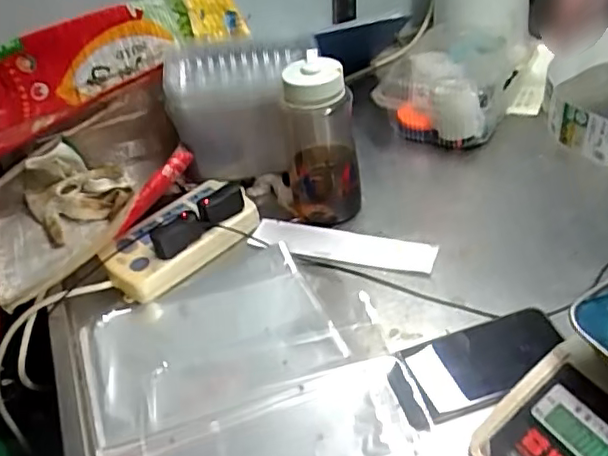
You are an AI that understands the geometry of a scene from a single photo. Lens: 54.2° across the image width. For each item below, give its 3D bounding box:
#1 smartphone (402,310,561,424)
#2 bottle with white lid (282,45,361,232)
[{"bbox_3d":[0.169,0.121,0.535,0.144,0.012,0.073,-15,41,-10],"label":"smartphone"},{"bbox_3d":[0.017,-0.102,0.685,0.086,0.181,0.096,-9,40,-2],"label":"bottle with white lid"}]

